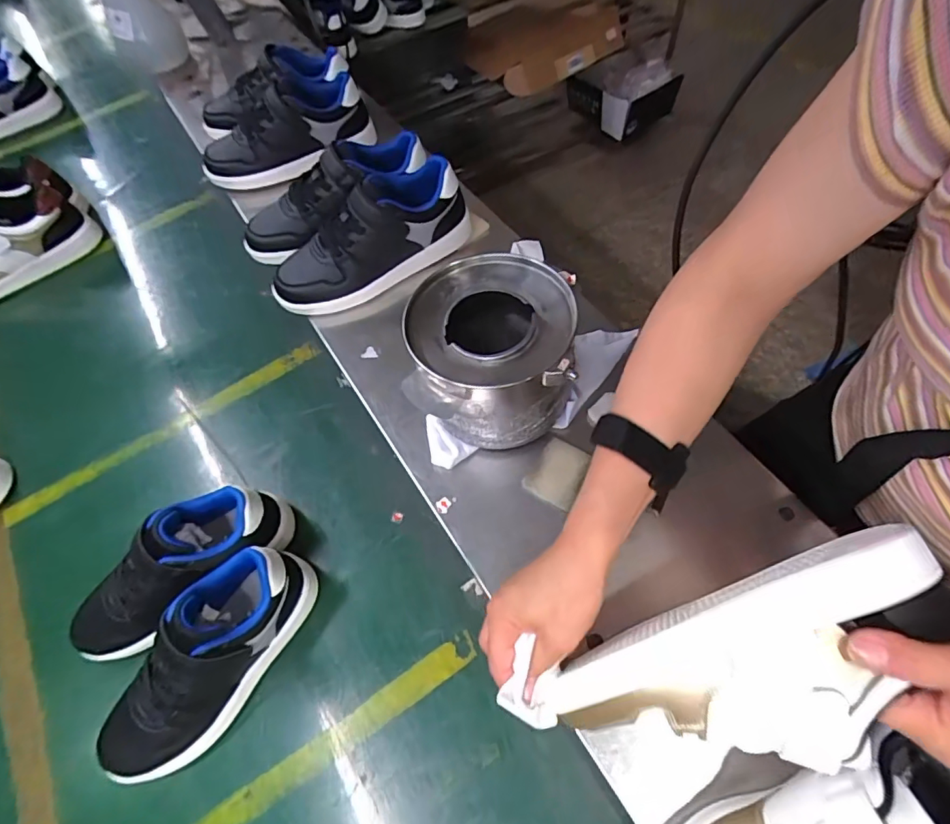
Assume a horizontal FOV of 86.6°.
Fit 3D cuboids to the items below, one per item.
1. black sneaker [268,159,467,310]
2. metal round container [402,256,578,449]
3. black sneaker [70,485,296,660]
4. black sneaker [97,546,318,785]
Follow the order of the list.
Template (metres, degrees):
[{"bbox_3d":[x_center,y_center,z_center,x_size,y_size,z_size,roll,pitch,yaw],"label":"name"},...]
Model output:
[{"bbox_3d":[-0.115,-0.187,0.568,0.231,0.118,0.074,-33,63,-14],"label":"black sneaker"},{"bbox_3d":[0.015,-0.050,0.461,0.130,0.118,0.138,-2,60,3],"label":"metal round container"},{"bbox_3d":[-0.250,0.134,0.429,0.190,0.092,0.070,-41,66,-18],"label":"black sneaker"},{"bbox_3d":[-0.209,0.191,0.394,0.068,0.091,0.186,30,67,19],"label":"black sneaker"}]

